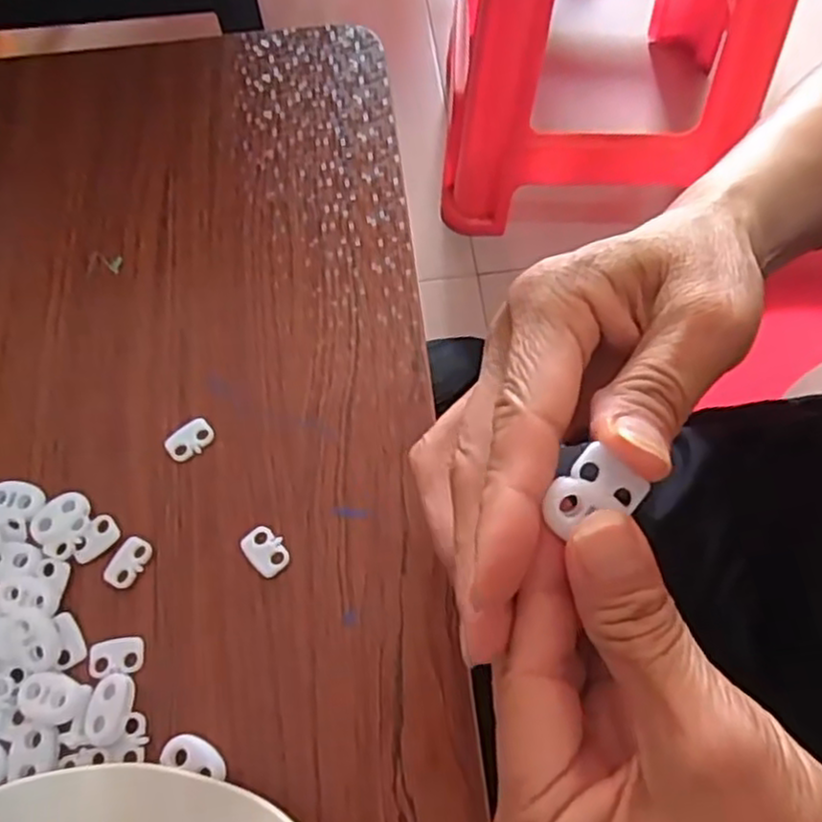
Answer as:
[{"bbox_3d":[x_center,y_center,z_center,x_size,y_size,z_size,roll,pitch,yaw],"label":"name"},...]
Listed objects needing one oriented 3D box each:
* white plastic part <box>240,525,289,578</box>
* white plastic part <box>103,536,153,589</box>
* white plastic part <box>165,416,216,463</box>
[{"bbox_3d":[-0.054,0.052,0.270,0.014,0.004,0.019,-32,67,-15],"label":"white plastic part"},{"bbox_3d":[-0.105,0.055,0.269,0.013,0.004,0.020,20,65,11],"label":"white plastic part"},{"bbox_3d":[-0.089,0.010,0.291,0.019,0.004,0.014,-32,67,-14],"label":"white plastic part"}]

